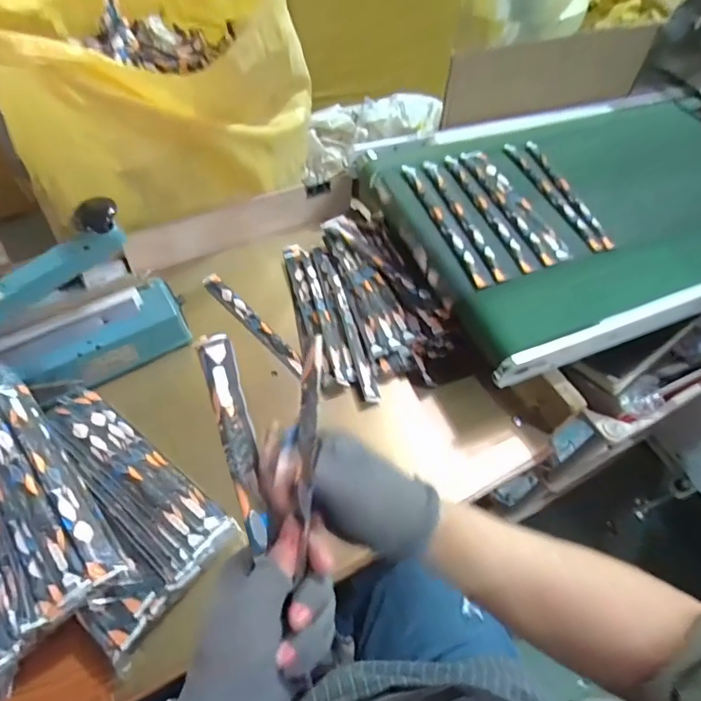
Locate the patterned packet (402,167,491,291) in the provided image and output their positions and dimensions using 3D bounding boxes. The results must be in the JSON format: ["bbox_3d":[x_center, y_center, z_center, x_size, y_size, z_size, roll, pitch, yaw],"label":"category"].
[{"bbox_3d":[0.121,-0.173,0.652,0.019,0.009,0.240,-13,57,-14],"label":"patterned packet"}]

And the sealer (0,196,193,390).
[{"bbox_3d":[-0.342,-0.023,0.531,0.298,0.183,0.079,-30,62,-24],"label":"sealer"}]

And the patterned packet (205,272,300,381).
[{"bbox_3d":[-0.134,-0.038,0.673,0.023,0.010,0.209,-35,64,-26],"label":"patterned packet"}]

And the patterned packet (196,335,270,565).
[{"bbox_3d":[-0.069,0.056,0.301,0.019,0.005,0.131,-13,87,-14],"label":"patterned packet"}]

